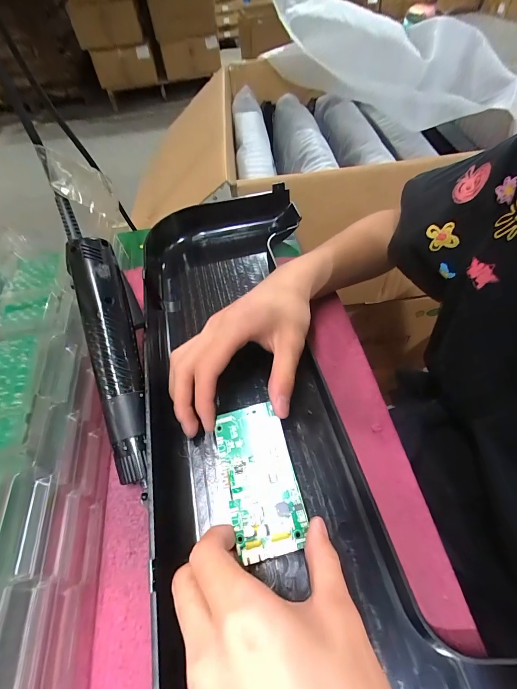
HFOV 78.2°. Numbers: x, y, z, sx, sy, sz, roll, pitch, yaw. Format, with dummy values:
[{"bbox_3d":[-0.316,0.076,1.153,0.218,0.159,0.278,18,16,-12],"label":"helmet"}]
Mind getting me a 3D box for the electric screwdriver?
[{"bbox_3d":[-0.116,-0.010,0.254,0.037,0.029,0.222,-15,79,-8],"label":"electric screwdriver"}]

